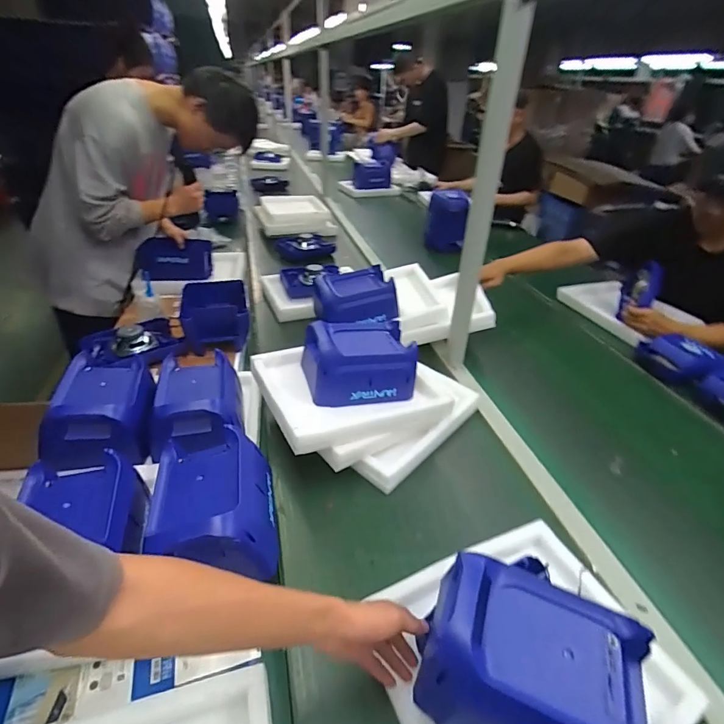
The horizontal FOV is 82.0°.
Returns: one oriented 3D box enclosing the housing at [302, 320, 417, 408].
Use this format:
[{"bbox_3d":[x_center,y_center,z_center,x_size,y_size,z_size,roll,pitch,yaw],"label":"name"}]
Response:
[{"bbox_3d":[-0.004,-0.005,0.884,0.213,0.125,0.155,-6,36,-16],"label":"housing"}]

